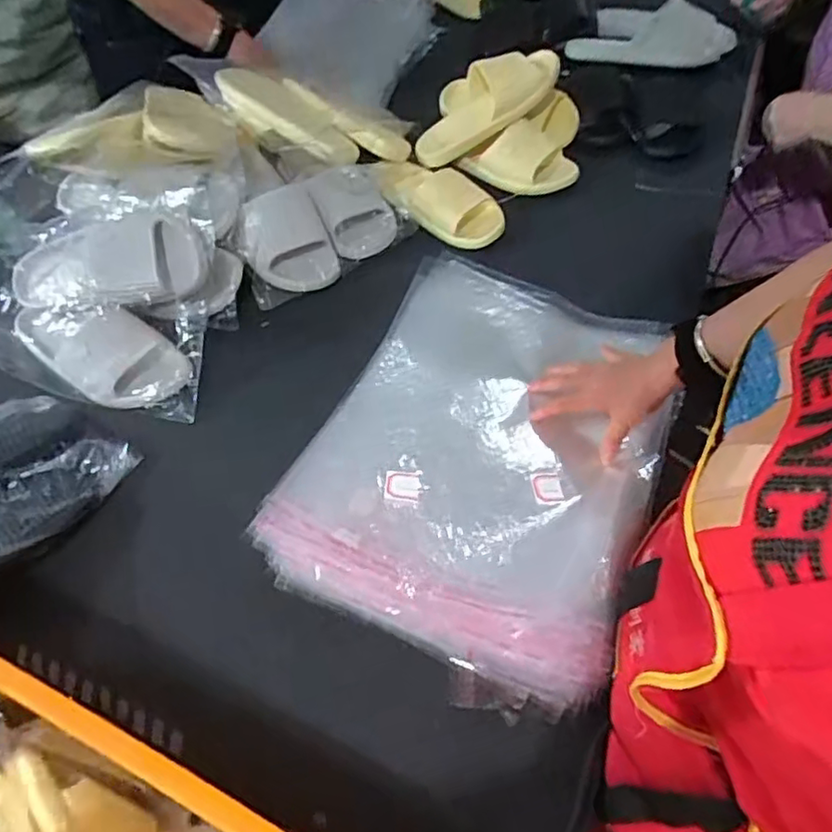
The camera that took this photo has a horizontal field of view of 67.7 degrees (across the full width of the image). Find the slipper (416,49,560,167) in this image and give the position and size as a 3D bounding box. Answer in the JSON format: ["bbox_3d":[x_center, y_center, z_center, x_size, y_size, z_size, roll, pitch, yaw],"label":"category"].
[{"bbox_3d":[0.106,-0.482,0.945,0.256,0.065,0.102,-38,58,3],"label":"slipper"}]

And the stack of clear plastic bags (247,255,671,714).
[{"bbox_3d":[0.076,0.026,0.636,0.321,0.068,0.423,21,58,18],"label":"stack of clear plastic bags"}]

